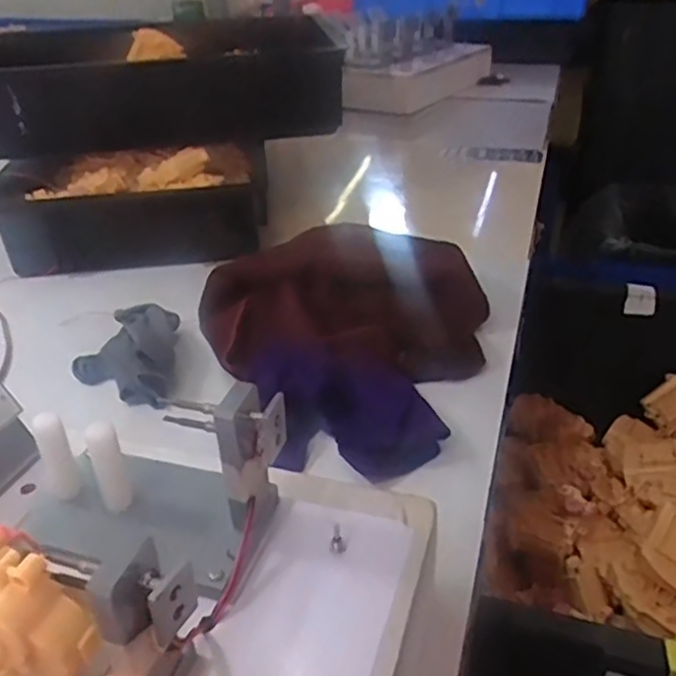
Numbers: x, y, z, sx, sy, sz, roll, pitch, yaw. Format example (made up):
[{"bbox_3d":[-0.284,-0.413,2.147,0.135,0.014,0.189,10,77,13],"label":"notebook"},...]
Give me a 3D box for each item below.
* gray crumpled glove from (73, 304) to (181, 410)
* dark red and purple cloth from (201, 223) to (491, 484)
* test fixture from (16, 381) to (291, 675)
[{"bbox_3d":[-0.183,0.008,0.593,0.091,0.043,0.117,-2,32,1],"label":"gray crumpled glove"},{"bbox_3d":[0.023,-0.015,0.608,0.251,0.056,0.309,-15,35,-20],"label":"dark red and purple cloth"},{"bbox_3d":[-0.112,0.090,0.298,0.127,0.078,0.167,11,35,20],"label":"test fixture"}]

